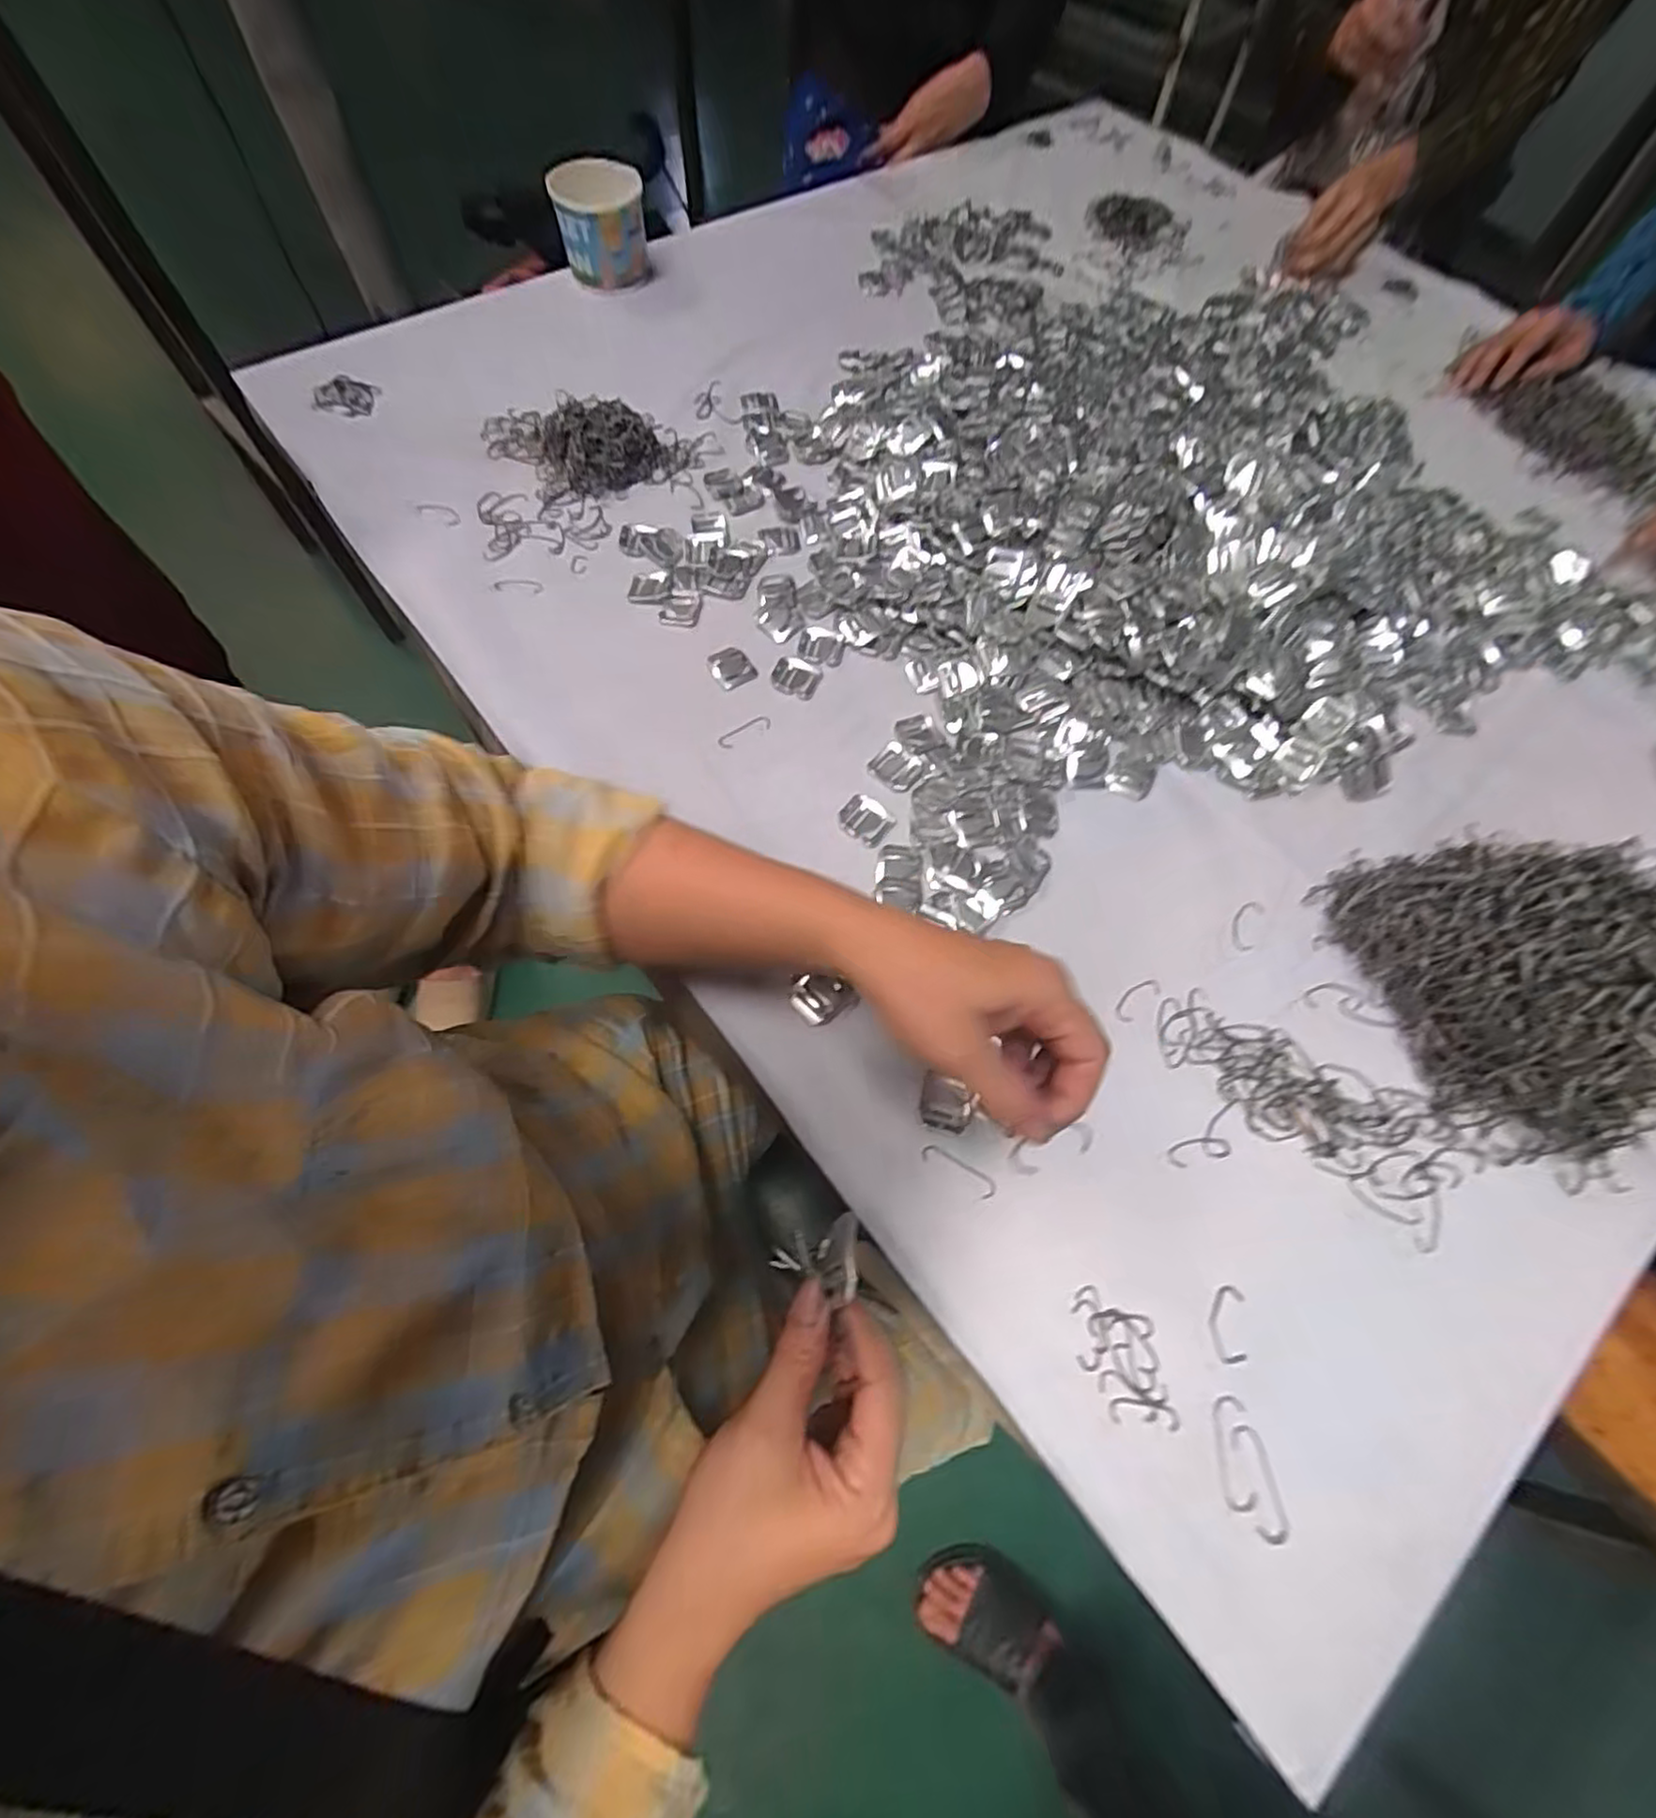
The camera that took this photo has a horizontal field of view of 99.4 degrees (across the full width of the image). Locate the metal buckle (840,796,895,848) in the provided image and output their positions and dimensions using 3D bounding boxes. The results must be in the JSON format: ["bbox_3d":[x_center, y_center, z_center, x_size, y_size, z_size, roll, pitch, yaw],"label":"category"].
[{"bbox_3d":[0.027,-0.062,0.491,0.036,0.006,0.032,35,70,12],"label":"metal buckle"}]

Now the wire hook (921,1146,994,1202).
[{"bbox_3d":[0.075,0.148,0.399,0.045,0.004,0.011,32,69,11],"label":"wire hook"}]

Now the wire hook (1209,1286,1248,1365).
[{"bbox_3d":[0.214,0.221,0.374,0.019,0.004,0.037,14,67,3],"label":"wire hook"}]

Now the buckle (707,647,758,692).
[{"bbox_3d":[-0.074,-0.186,0.541,0.029,0.004,0.033,-32,72,-15],"label":"buckle"}]

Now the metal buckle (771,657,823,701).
[{"bbox_3d":[-0.024,-0.179,0.539,0.036,0.006,0.031,17,67,5],"label":"metal buckle"}]

